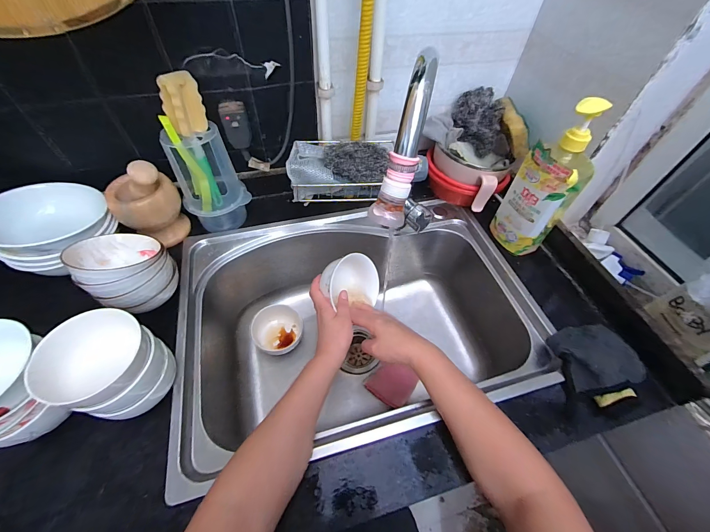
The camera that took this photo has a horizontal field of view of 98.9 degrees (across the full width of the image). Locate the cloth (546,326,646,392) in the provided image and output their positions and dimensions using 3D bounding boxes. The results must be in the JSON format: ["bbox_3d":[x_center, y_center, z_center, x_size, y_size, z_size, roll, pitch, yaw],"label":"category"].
[{"bbox_3d":[0.364,0.135,0.459,0.121,0.033,0.096,-7,54,-7],"label":"cloth"}]

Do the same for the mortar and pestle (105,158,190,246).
[{"bbox_3d":[-0.361,-0.110,0.527,0.103,0.151,0.097,-35,62,-25],"label":"mortar and pestle"}]

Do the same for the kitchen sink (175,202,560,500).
[{"bbox_3d":[0.000,0.108,0.605,0.567,0.220,0.410,-11,55,-11],"label":"kitchen sink"}]

